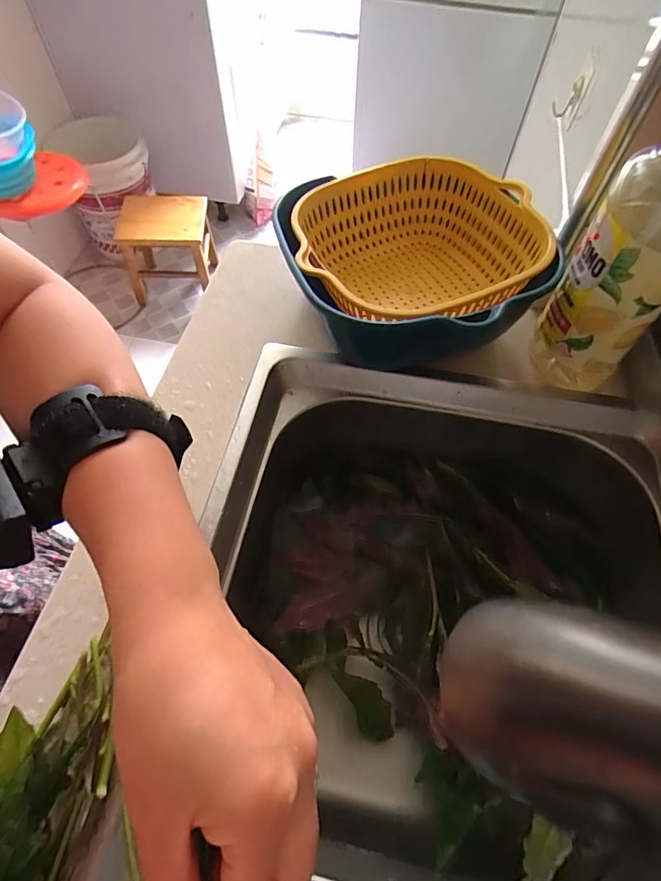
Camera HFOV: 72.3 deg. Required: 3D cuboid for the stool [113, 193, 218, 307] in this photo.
[{"bbox_3d":[-0.565,-0.676,1.585,0.295,0.272,0.267,-3,59,-3],"label":"stool"}]

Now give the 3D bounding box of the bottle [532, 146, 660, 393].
[{"bbox_3d":[0.243,-0.148,0.364,0.082,0.263,0.065,29,63,16],"label":"bottle"}]

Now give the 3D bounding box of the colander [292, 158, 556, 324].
[{"bbox_3d":[0.088,-0.194,0.485,0.236,0.091,0.238,-1,60,0],"label":"colander"}]

